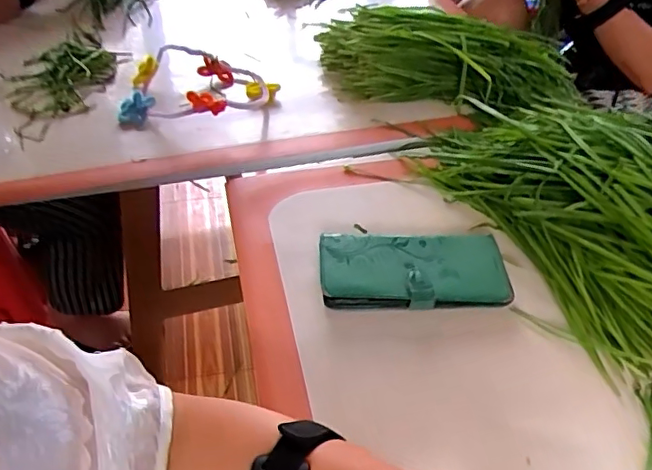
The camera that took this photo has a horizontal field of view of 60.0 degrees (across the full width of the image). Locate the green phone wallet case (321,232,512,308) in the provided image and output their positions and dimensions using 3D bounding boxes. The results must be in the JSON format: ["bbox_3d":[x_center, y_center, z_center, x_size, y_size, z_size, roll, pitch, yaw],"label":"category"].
[{"bbox_3d":[0.075,0.030,0.496,0.158,0.028,0.076,0,44,-5],"label":"green phone wallet case"}]

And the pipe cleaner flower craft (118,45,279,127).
[{"bbox_3d":[-0.150,-0.177,0.670,0.177,0.048,0.148,5,44,0],"label":"pipe cleaner flower craft"}]

